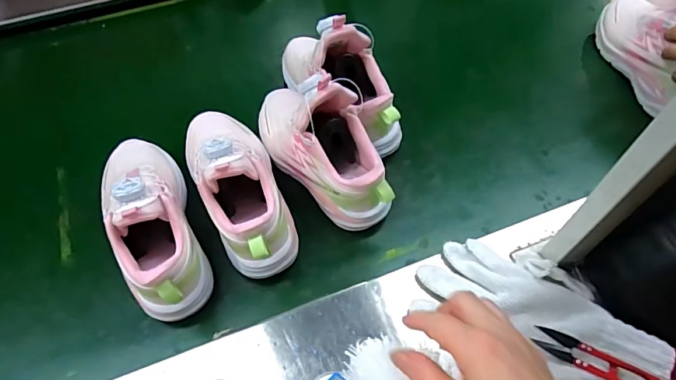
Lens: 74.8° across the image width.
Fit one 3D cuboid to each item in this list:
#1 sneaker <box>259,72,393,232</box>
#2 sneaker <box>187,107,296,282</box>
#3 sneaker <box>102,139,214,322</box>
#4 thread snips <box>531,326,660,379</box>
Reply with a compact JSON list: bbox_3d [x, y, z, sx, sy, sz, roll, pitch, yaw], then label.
[{"bbox_3d":[-0.018,-0.059,0.487,0.085,0.130,0.215,-36,63,-21],"label":"sneaker"},{"bbox_3d":[-0.106,-0.019,0.462,0.088,0.112,0.221,-18,58,-11],"label":"sneaker"},{"bbox_3d":[-0.191,0.021,0.453,0.074,0.112,0.216,-26,59,-16],"label":"sneaker"},{"bbox_3d":[0.222,0.146,0.376,0.101,0.016,0.023,24,60,16],"label":"thread snips"}]

